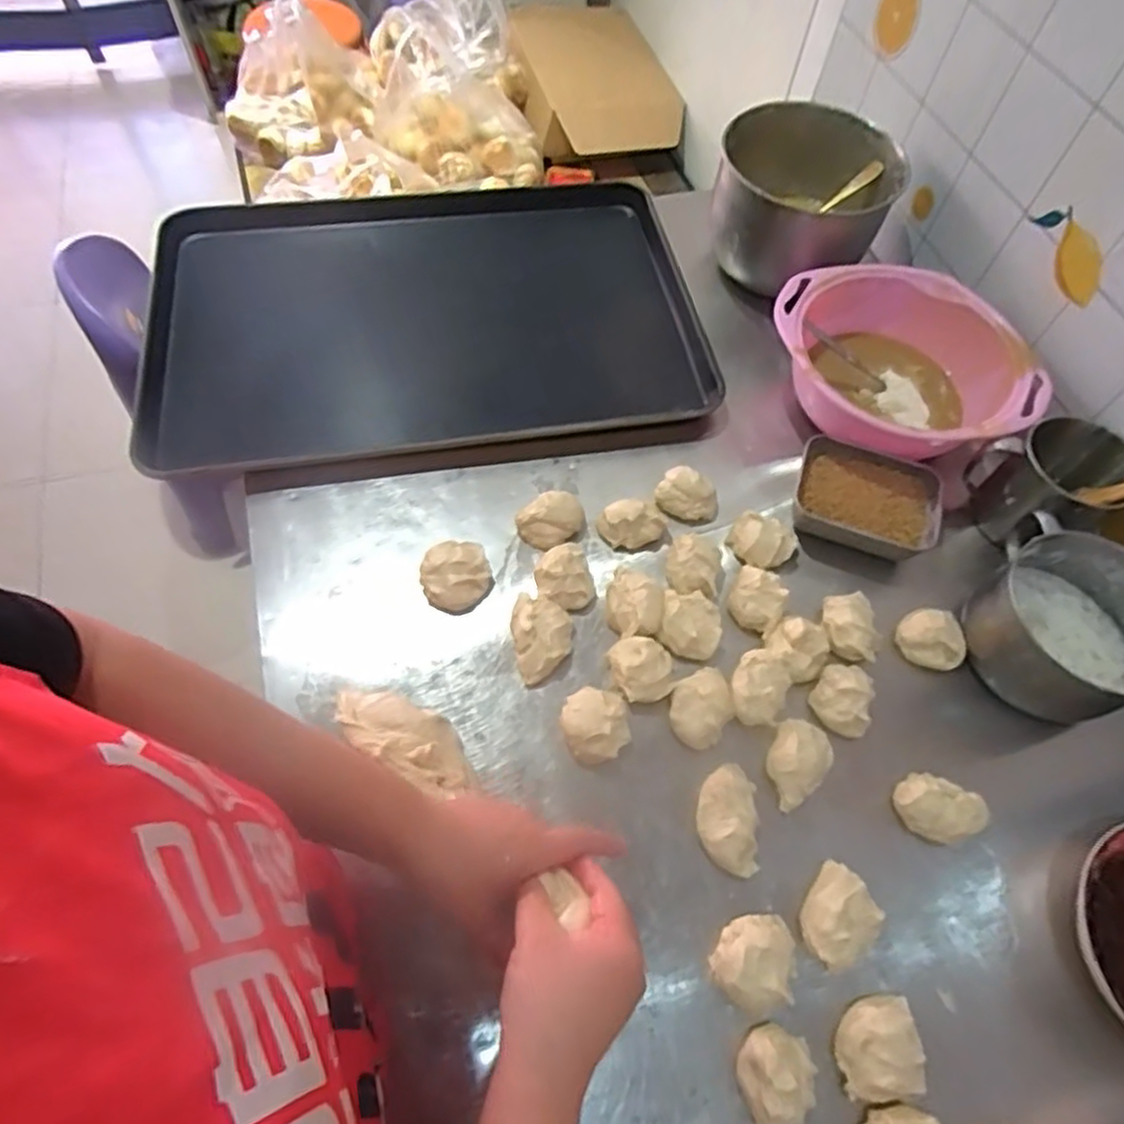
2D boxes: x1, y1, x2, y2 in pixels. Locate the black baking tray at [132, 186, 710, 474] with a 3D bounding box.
[{"bbox_3d":[-0.166,-0.296,0.869,0.673,0.058,0.360,-8,69,-5],"label":"black baking tray"}]

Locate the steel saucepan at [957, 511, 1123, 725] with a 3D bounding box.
[{"bbox_3d":[0.437,0.058,0.614,0.148,0.080,0.132,39,66,17],"label":"steel saucepan"}]

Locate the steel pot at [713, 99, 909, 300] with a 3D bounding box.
[{"bbox_3d":[0.277,-0.417,0.838,0.199,0.123,0.183,11,61,3],"label":"steel pot"}]

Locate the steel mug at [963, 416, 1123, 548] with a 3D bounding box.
[{"bbox_3d":[0.462,-0.068,0.687,0.102,0.112,0.100,-16,63,-12],"label":"steel mug"}]

